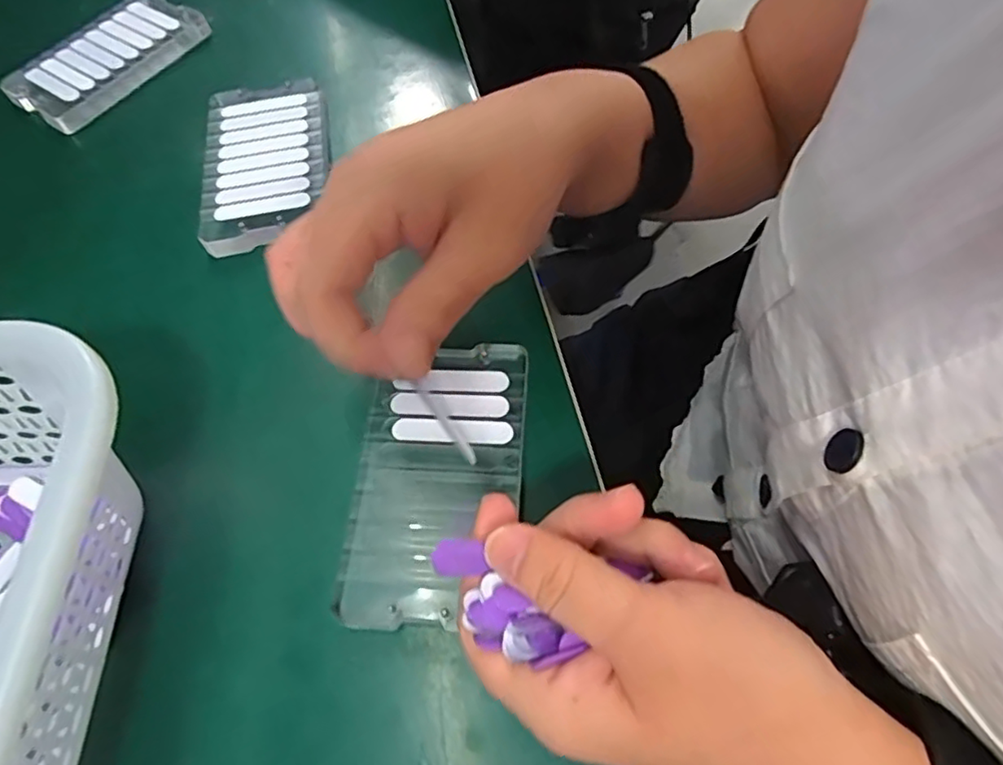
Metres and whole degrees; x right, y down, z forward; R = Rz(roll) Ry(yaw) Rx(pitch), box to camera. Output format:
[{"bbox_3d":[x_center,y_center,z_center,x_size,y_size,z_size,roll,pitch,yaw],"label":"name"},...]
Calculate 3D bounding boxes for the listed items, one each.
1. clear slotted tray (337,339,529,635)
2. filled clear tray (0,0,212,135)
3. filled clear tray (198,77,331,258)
[{"bbox_3d":[-0.025,0.038,0.255,0.066,0.015,0.119,1,62,6],"label":"clear slotted tray"},{"bbox_3d":[-0.263,-0.217,0.409,0.067,0.018,0.120,30,69,19],"label":"filled clear tray"},{"bbox_3d":[-0.133,-0.124,0.350,0.068,0.018,0.117,-10,62,0],"label":"filled clear tray"}]

